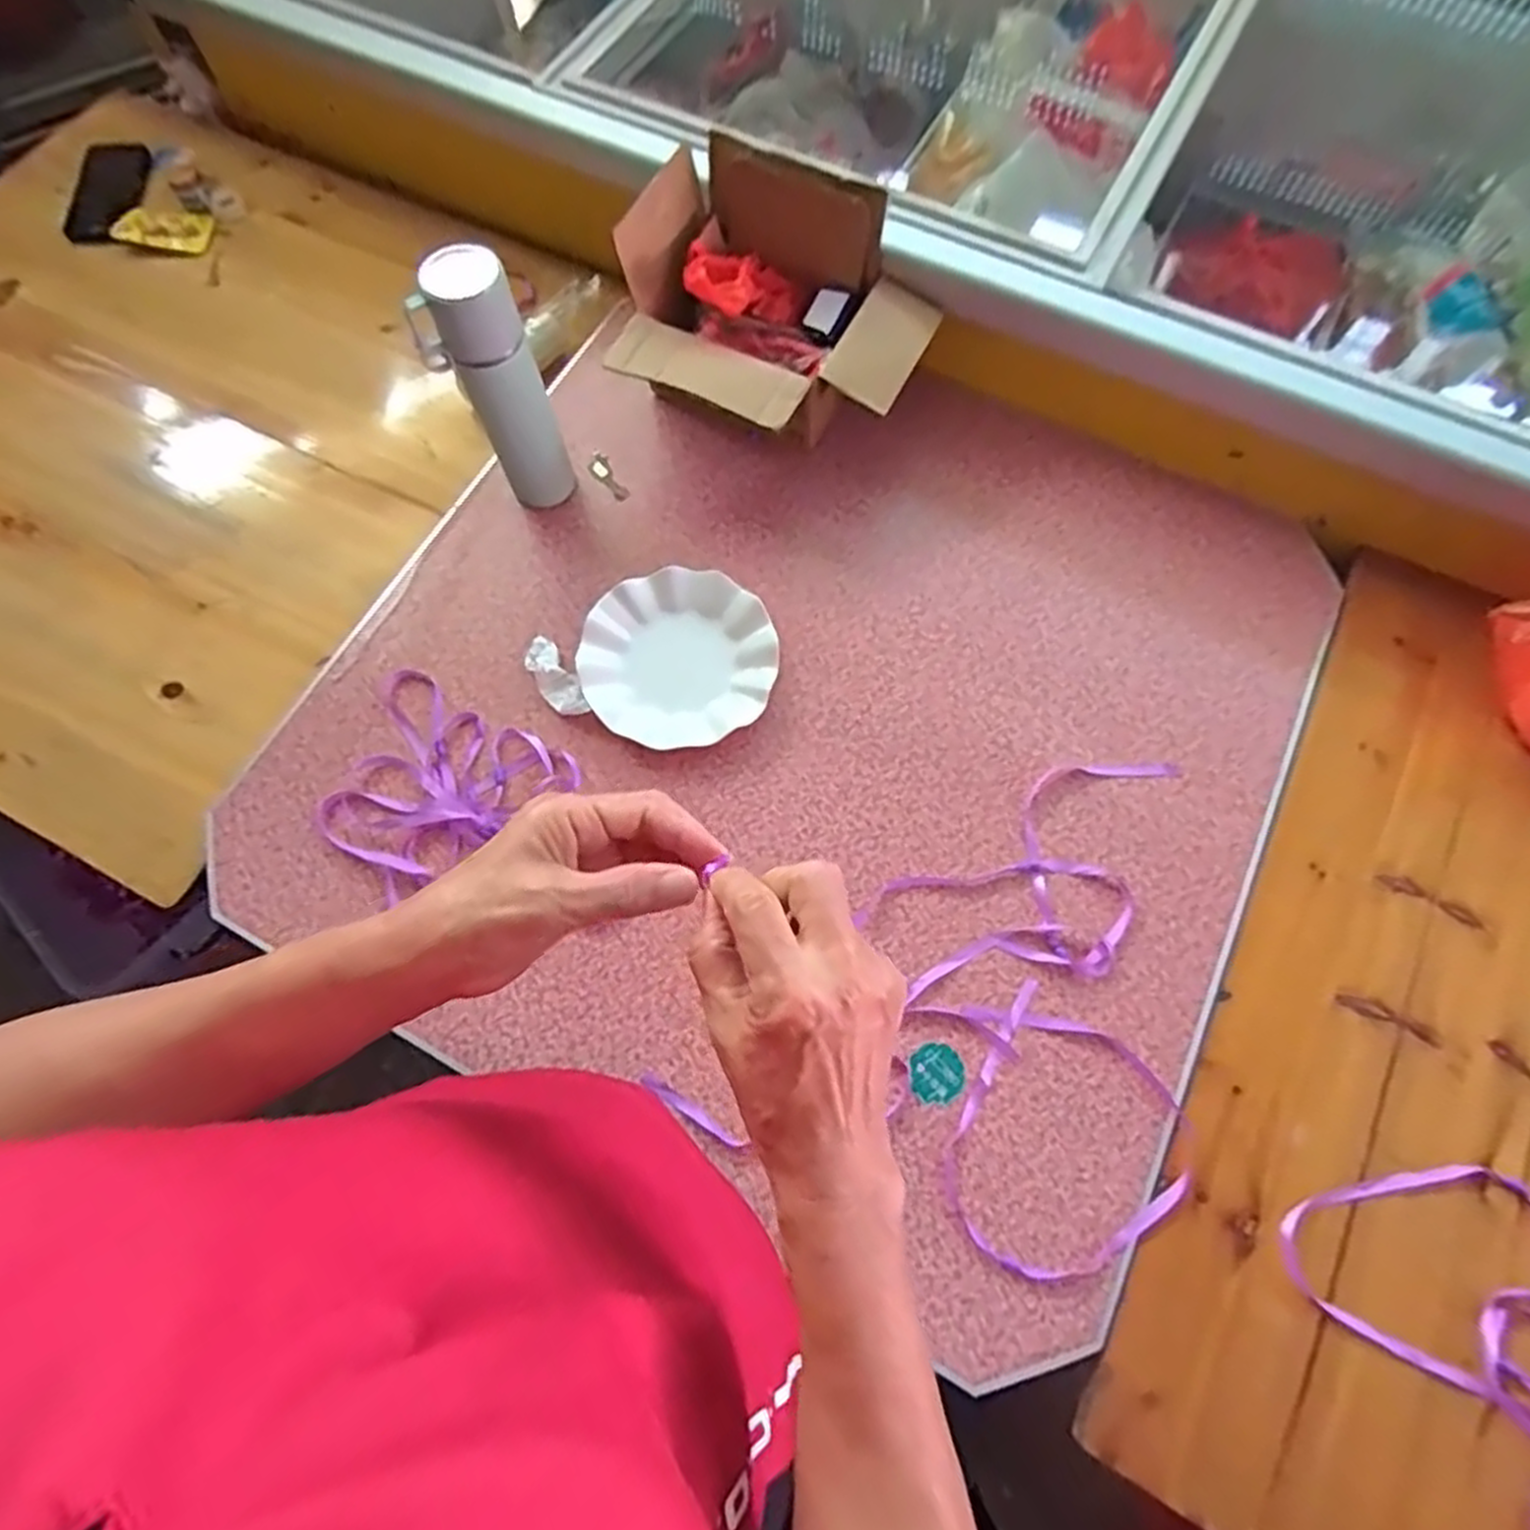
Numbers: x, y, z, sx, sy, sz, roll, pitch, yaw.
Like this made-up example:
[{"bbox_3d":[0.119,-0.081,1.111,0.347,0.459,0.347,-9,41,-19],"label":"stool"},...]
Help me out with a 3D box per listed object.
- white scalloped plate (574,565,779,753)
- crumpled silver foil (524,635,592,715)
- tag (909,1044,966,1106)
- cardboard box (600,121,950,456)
[{"bbox_3d":[-0.081,-0.099,0.736,0.180,0.023,0.177,0,70,1],"label":"white scalloped plate"},{"bbox_3d":[-0.199,-0.082,0.737,0.035,0.019,0.090,-32,73,-10],"label":"crumpled silver foil"},{"bbox_3d":[0.137,0.247,0.621,0.045,0.004,0.042,0,70,1],"label":"tag"},{"bbox_3d":[0.011,-0.420,0.768,0.261,0.191,0.230,22,72,9],"label":"cardboard box"}]

